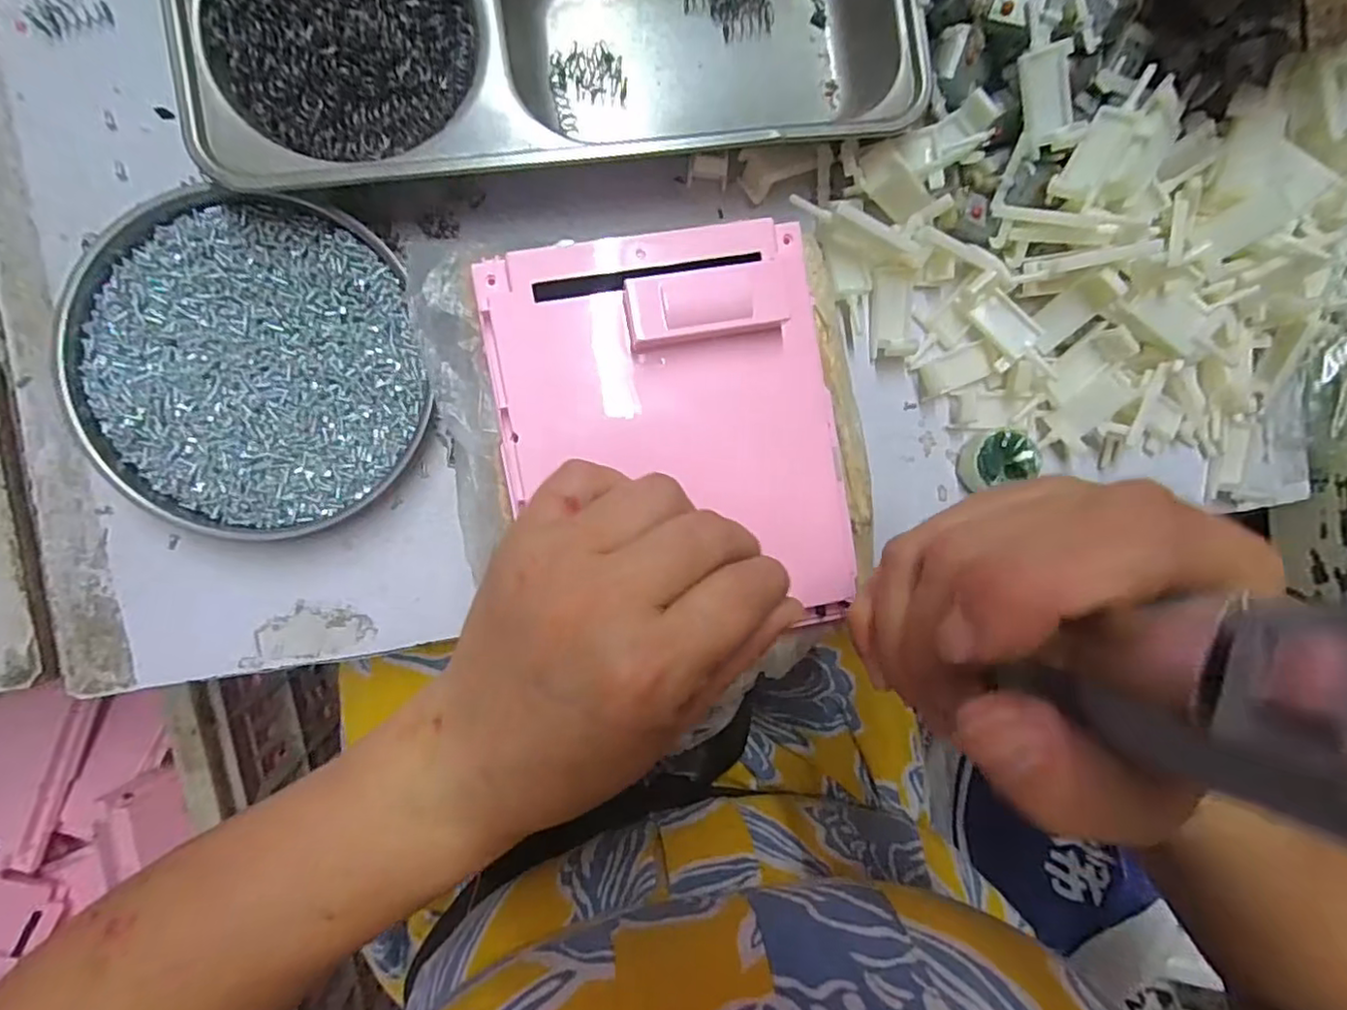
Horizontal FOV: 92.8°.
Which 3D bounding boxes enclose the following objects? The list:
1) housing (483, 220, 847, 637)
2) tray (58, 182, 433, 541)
[{"bbox_3d":[0.001,-0.028,0.240,0.126,0.026,0.146,-10,94,-7],"label":"housing"},{"bbox_3d":[-0.169,-0.055,0.262,0.129,0.029,0.130,0,93,-7],"label":"tray"}]

